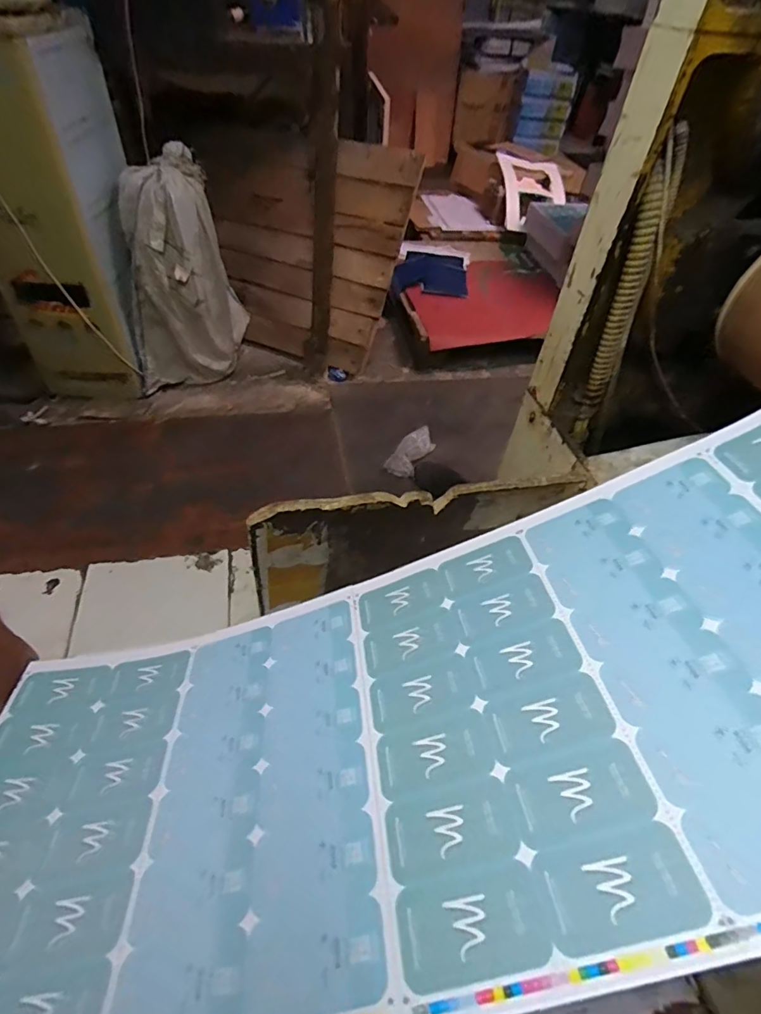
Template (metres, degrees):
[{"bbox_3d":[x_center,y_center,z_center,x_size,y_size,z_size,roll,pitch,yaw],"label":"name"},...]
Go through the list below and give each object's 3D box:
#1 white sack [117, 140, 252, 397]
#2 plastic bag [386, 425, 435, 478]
[{"bbox_3d":[-0.549,-0.636,1.394,0.185,0.567,0.349,13,49,8],"label":"white sack"},{"bbox_3d":[0.091,-0.153,1.391,0.073,0.054,0.180,29,53,21],"label":"plastic bag"}]

